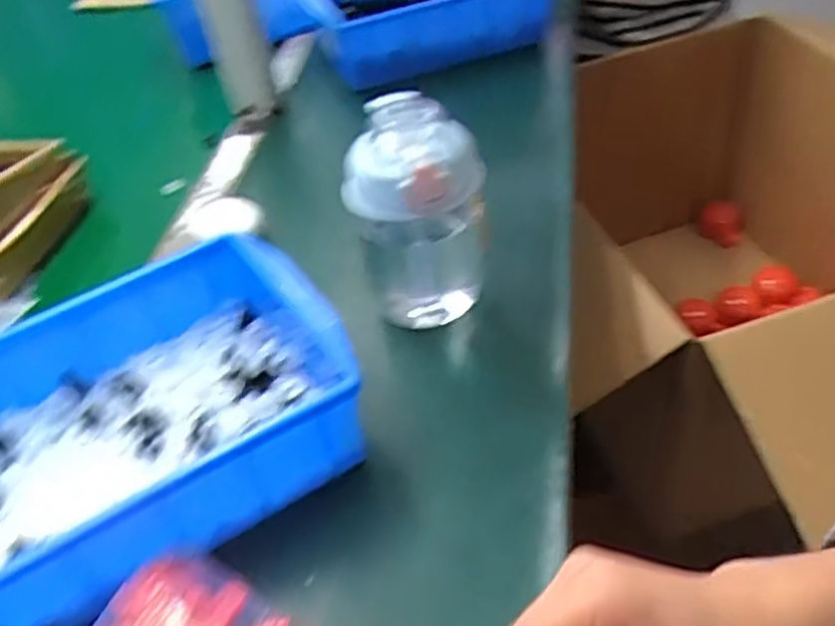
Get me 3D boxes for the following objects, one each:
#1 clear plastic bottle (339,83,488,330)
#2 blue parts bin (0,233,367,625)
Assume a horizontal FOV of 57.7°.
[{"bbox_3d":[0.003,-0.070,0.510,0.086,0.136,0.097,-5,44,3],"label":"clear plastic bottle"},{"bbox_3d":[-0.176,0.064,0.446,0.252,0.066,0.183,-27,47,-19],"label":"blue parts bin"}]

